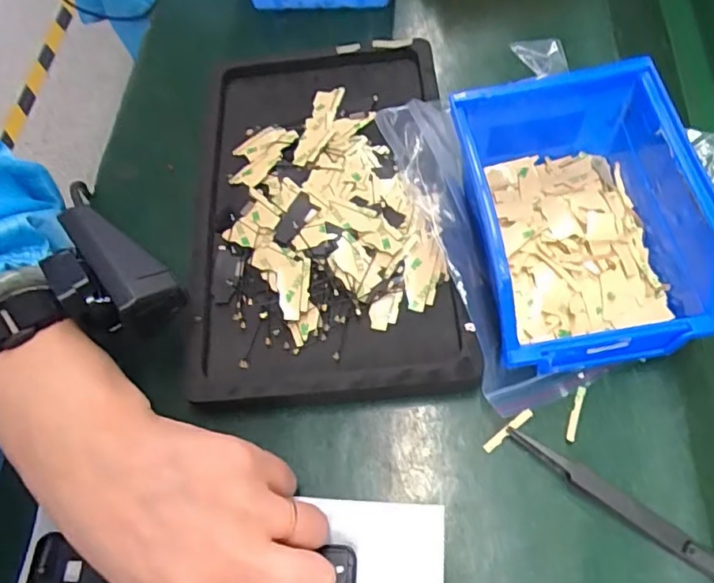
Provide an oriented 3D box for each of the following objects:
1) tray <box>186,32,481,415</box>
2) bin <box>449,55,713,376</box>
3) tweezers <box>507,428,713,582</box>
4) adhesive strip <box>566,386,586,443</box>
[{"bbox_3d":[-0.022,-0.055,0.360,0.154,0.031,0.267,-3,62,1],"label":"tray"},{"bbox_3d":[0.118,-0.037,0.301,0.125,0.071,0.143,-6,62,0],"label":"bin"},{"bbox_3d":[0.122,0.099,0.267,0.111,0.018,0.010,31,68,18],"label":"tweezers"},{"bbox_3d":[0.111,0.061,0.290,0.005,0.004,0.030,17,64,11],"label":"adhesive strip"}]

